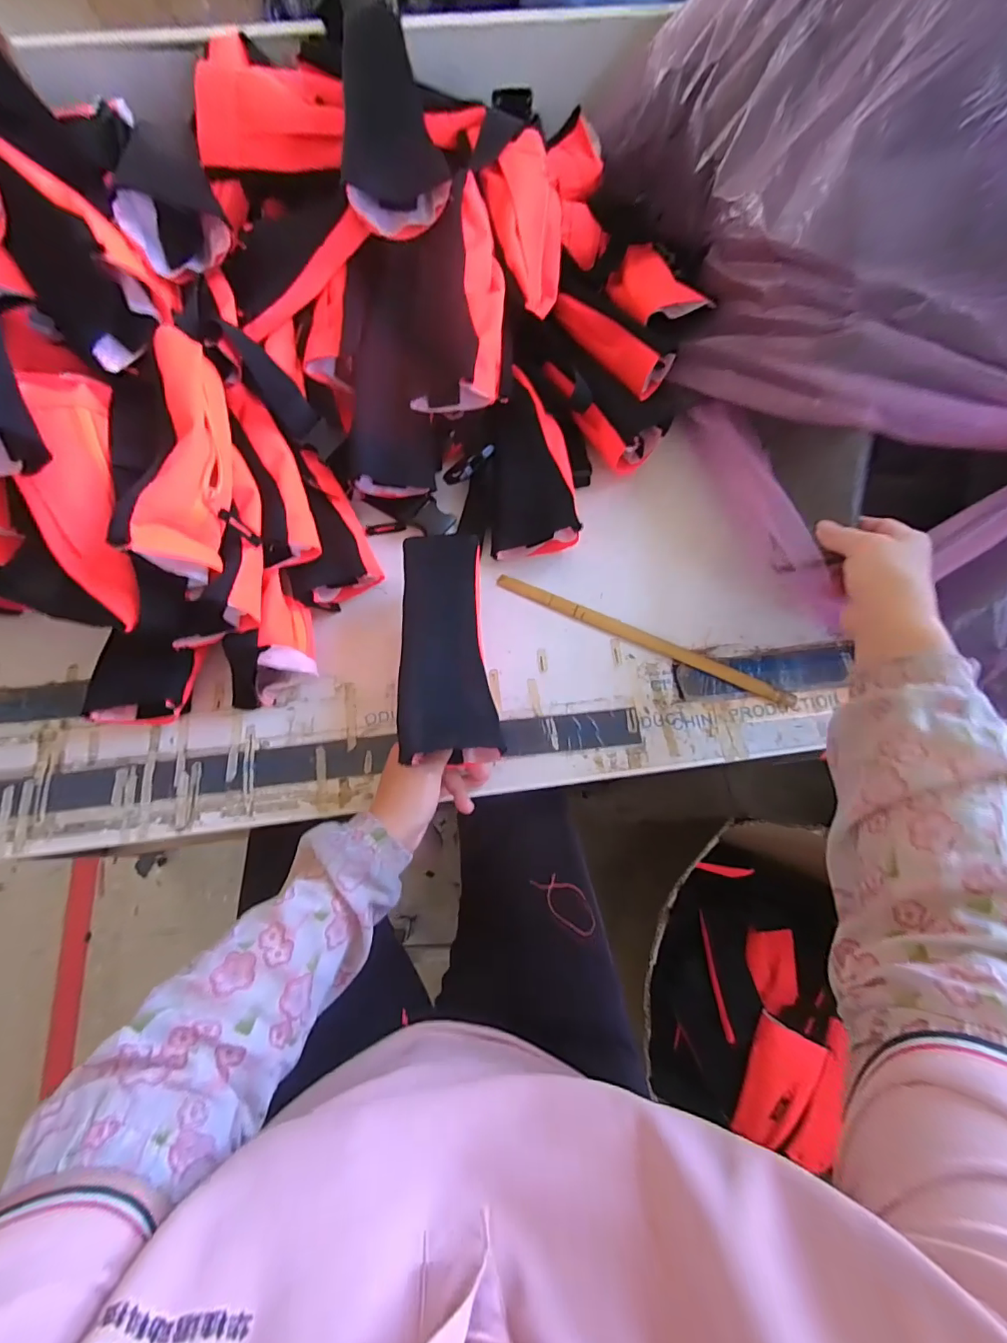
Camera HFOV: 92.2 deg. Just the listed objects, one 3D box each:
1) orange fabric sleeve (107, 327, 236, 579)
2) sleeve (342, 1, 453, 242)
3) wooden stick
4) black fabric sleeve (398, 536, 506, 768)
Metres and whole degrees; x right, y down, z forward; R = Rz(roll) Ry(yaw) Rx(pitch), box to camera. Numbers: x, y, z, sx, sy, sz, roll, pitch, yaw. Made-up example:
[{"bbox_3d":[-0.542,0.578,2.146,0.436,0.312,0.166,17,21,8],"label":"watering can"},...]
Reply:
[{"bbox_3d":[-0.278,-0.188,0.424,0.060,0.074,0.208,-5,71,-2],"label":"orange fabric sleeve"},{"bbox_3d":[-0.111,-0.552,0.475,0.099,0.042,0.221,-7,91,-4],"label":"sleeve"},{"bbox_3d":[0.150,-0.038,0.534,0.336,0.010,0.015,25,73,8],"label":"wooden stick"},{"bbox_3d":[-0.054,-0.025,0.461,0.084,0.050,0.214,-5,77,-3],"label":"black fabric sleeve"}]

